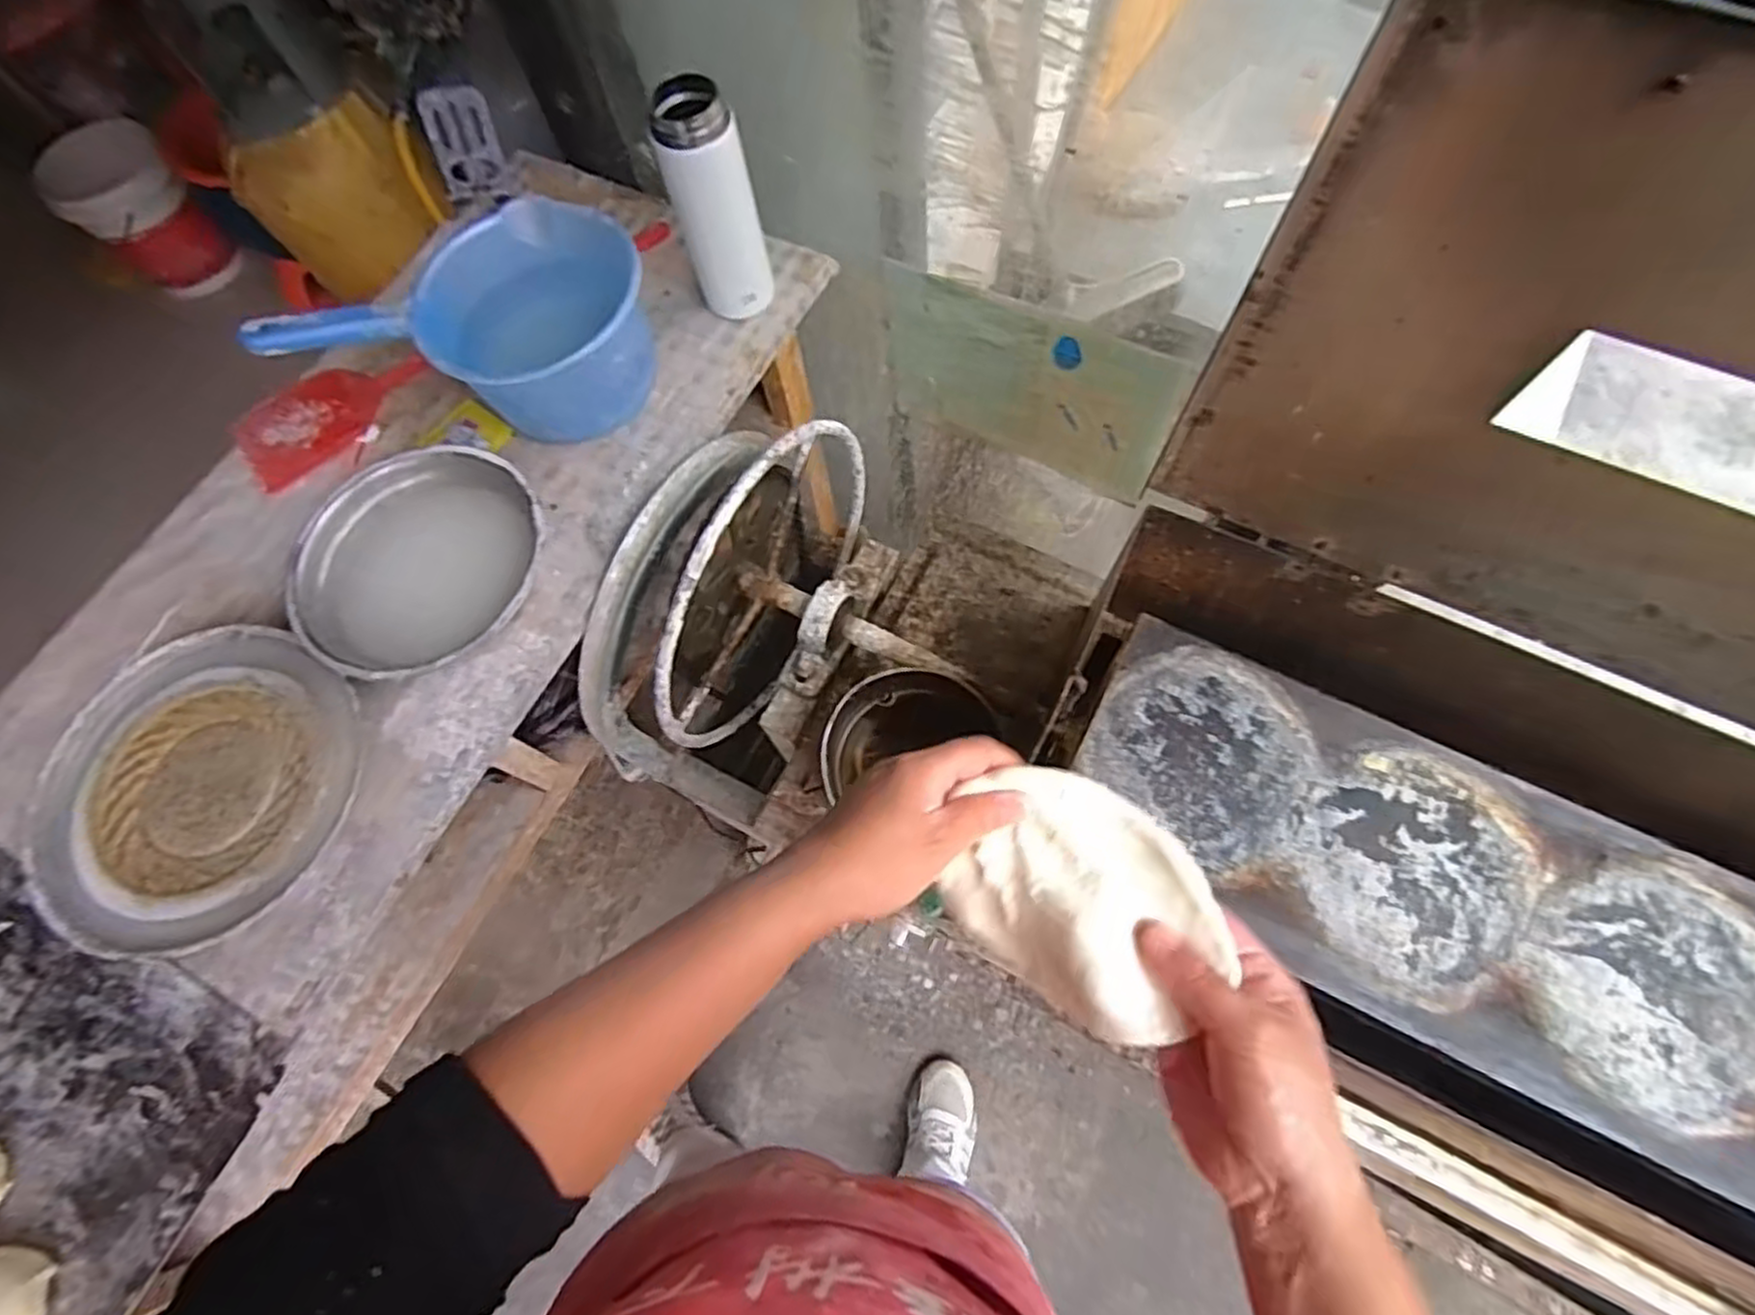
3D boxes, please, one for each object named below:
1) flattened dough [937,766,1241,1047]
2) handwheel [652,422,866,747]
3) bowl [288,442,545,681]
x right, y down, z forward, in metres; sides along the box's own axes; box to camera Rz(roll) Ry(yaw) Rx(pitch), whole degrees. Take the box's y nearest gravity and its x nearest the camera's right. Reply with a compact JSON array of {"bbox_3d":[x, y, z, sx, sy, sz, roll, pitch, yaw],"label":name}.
[{"bbox_3d":[0.097,0.116,0.375,0.130,0.047,0.090,38,73,16],"label":"flattened dough"},{"bbox_3d":[-0.086,-0.056,0.643,0.068,0.281,0.295,23,69,10],"label":"handwheel"},{"bbox_3d":[-0.349,-0.078,0.596,0.182,0.055,0.182,-1,68,2],"label":"bowl"}]

